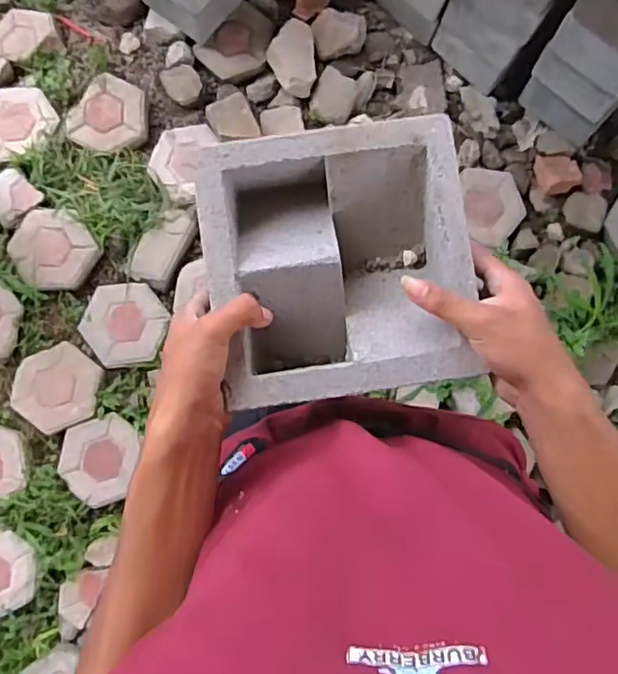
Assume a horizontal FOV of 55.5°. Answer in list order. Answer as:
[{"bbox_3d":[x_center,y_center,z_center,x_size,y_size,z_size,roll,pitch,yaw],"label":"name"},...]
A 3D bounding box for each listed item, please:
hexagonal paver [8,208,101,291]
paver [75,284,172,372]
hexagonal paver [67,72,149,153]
[{"bbox_3d":[-0.645,-0.219,1.482,0.200,0.031,0.196,25,82,2],"label":"hexagonal paver"},{"bbox_3d":[-0.478,-0.038,1.467,0.173,0.036,0.214,18,82,1],"label":"paver"},{"bbox_3d":[-0.509,-0.572,1.522,0.198,0.059,0.196,15,82,0],"label":"hexagonal paver"}]

